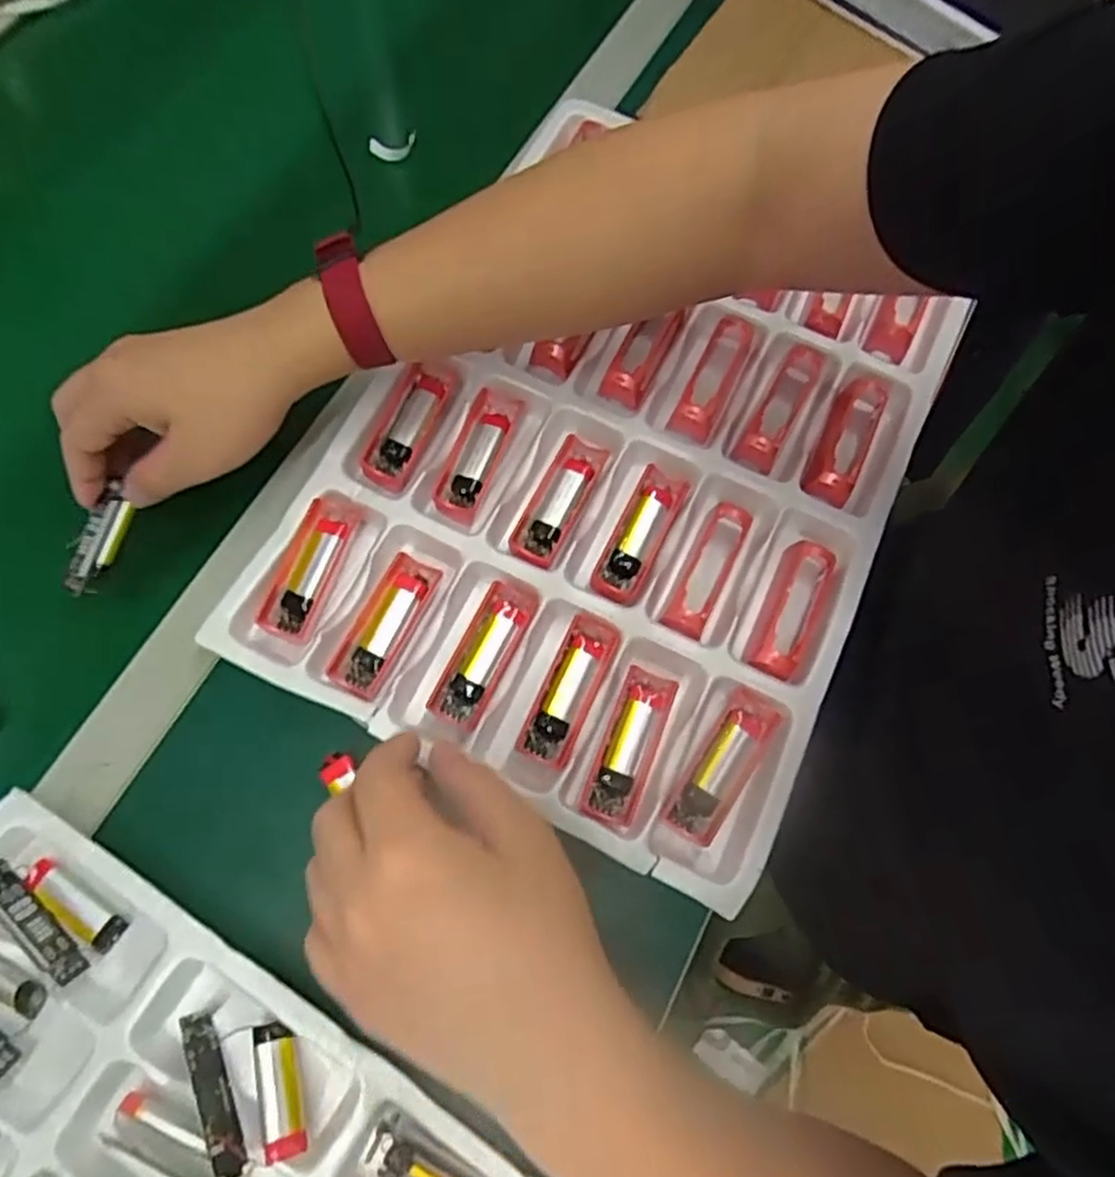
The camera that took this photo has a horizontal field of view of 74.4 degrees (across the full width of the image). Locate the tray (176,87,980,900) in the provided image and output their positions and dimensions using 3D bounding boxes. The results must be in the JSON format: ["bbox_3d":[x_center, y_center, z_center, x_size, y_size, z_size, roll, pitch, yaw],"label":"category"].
[{"bbox_3d":[0.027,-0.066,0.437,0.311,0.027,0.371,25,71,7],"label":"tray"}]

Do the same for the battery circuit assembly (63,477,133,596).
[{"bbox_3d":[-0.255,-0.027,0.408,0.022,0.010,0.063,20,83,5],"label":"battery circuit assembly"}]

